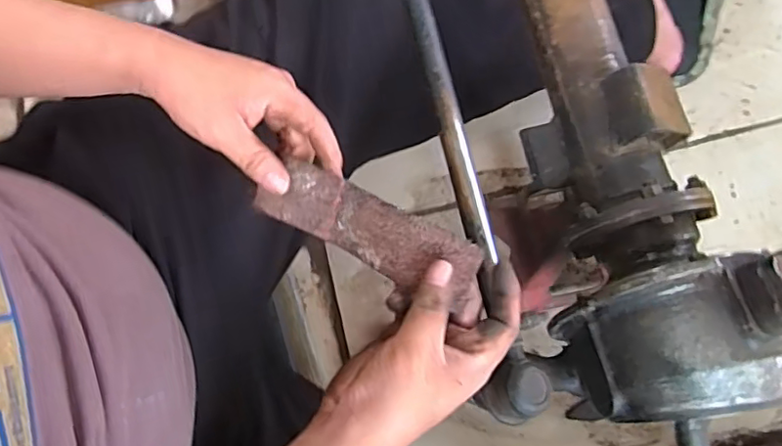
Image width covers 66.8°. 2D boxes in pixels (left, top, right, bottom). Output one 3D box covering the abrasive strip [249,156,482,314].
[{"bbox_3d":[-0.020,0.003,0.422,0.168,0.014,0.048,26,95,22],"label":"abrasive strip"}]

